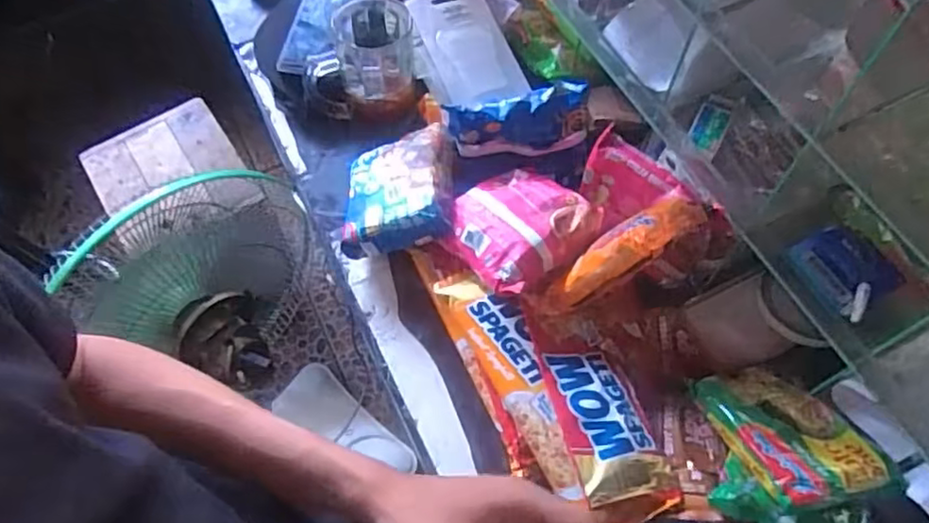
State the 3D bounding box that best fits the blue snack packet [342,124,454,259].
[{"bbox_3d":[-0.062,-0.071,0.642,0.111,0.043,0.125,-9,57,19],"label":"blue snack packet"}]

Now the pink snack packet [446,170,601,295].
[{"bbox_3d":[0.048,-0.031,0.587,0.111,0.042,0.117,-33,51,-10],"label":"pink snack packet"}]

